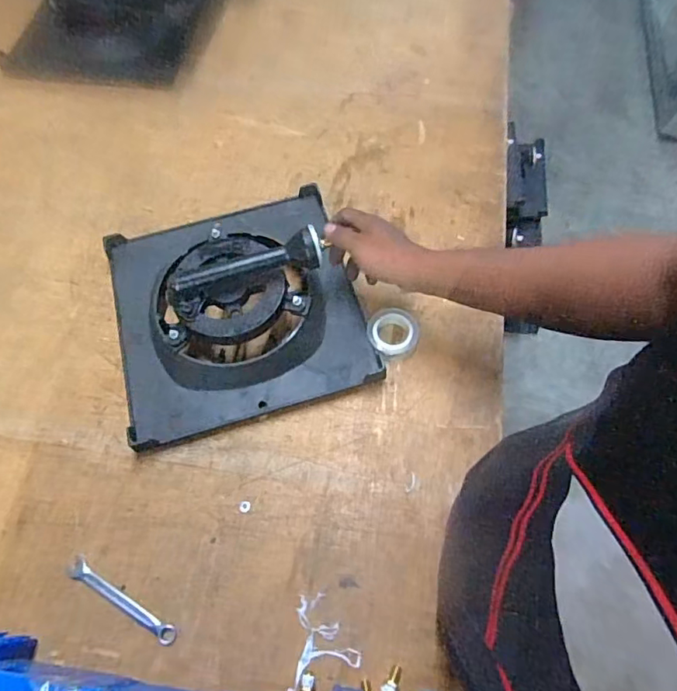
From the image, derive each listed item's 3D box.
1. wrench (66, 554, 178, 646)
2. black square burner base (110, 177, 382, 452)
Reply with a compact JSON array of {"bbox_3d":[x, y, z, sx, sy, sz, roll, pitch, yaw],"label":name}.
[{"bbox_3d":[-0.222,0.260,0.528,0.137,0.006,0.021,29,69,14],"label":"wrench"},{"bbox_3d":[-0.131,-0.067,0.625,0.287,0.098,0.297,-17,65,-5],"label":"black square burner base"}]

